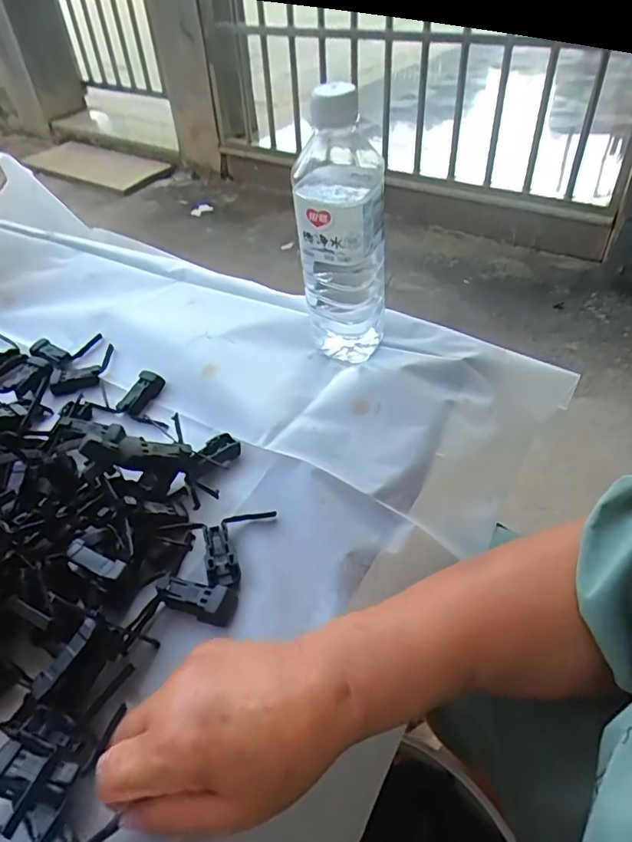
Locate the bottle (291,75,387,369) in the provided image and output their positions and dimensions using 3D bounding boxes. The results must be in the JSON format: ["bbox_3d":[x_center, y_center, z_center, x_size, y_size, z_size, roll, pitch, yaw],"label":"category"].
[{"bbox_3d":[0.020,-0.147,0.437,0.066,0.207,0.065,0,43,2],"label":"bottle"}]

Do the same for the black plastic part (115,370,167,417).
[{"bbox_3d":[-0.152,-0.024,0.475,0.021,0.015,0.043,10,45,13],"label":"black plastic part"}]

